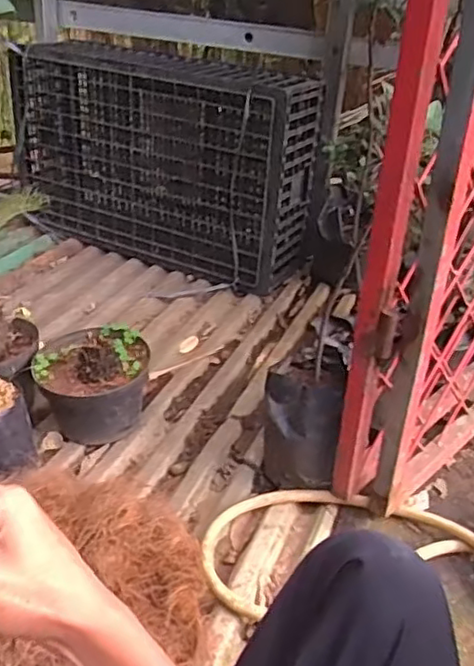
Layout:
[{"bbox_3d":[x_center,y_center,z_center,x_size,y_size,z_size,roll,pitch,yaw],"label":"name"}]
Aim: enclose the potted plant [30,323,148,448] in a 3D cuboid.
[{"bbox_3d":[-0.280,0.092,1.248,0.212,0.179,0.214,1,31,-10],"label":"potted plant"}]

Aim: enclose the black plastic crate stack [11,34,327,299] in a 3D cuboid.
[{"bbox_3d":[-0.213,-0.497,1.889,0.911,0.557,0.277,20,33,22],"label":"black plastic crate stack"}]

